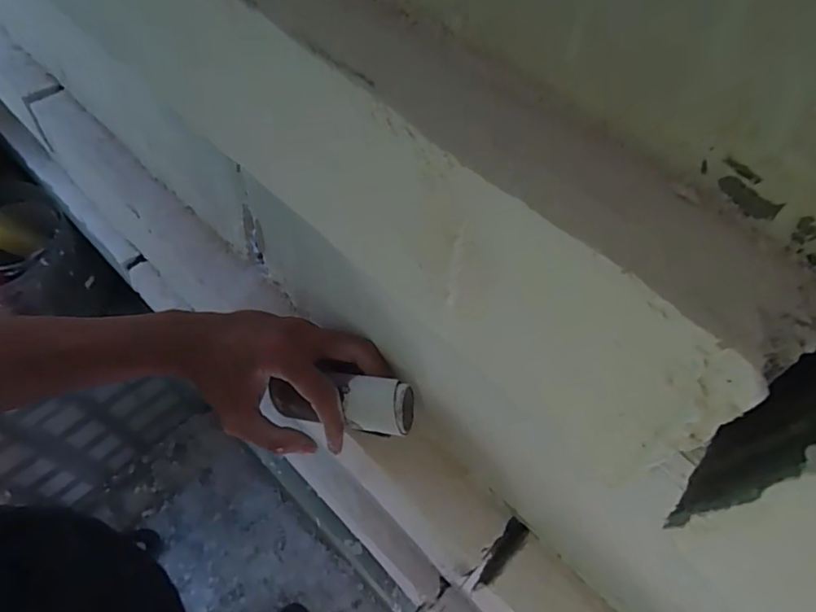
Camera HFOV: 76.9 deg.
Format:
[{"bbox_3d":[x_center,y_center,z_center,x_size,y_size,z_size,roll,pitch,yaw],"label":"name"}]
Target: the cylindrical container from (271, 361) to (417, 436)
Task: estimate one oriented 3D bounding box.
[{"bbox_3d":[-0.046,0.064,0.349,0.101,0.031,0.036,-2,56,23],"label":"cylindrical container"}]

